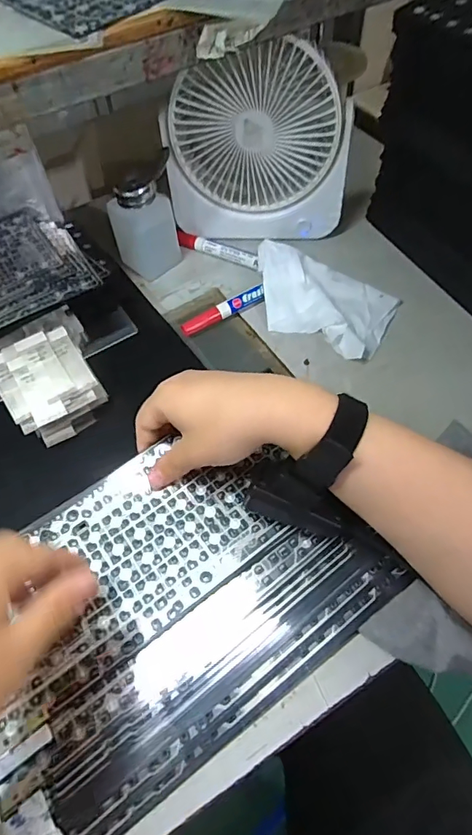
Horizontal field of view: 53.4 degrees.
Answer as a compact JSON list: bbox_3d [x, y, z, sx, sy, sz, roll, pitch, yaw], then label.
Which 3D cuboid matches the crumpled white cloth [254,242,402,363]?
[{"bbox_3d":[0.083,-0.126,0.484,0.153,0.032,0.096,26,63,19],"label":"crumpled white cloth"}]

